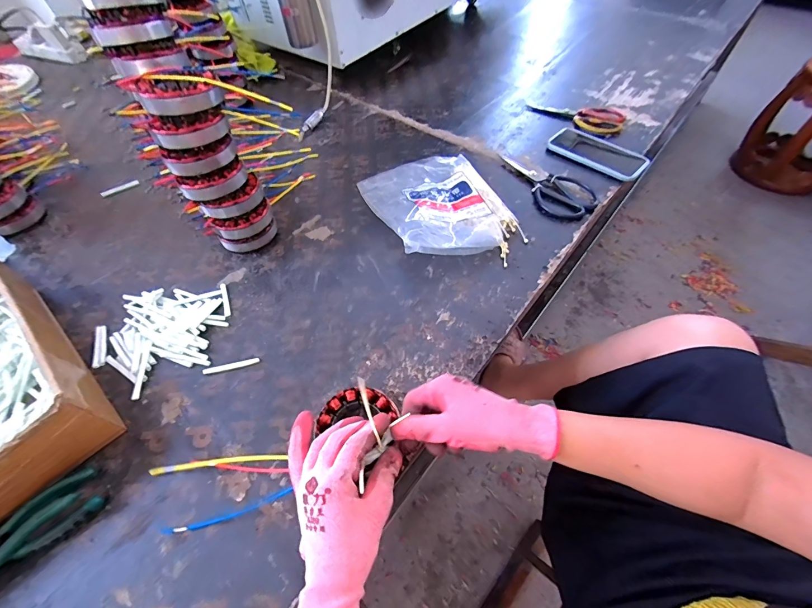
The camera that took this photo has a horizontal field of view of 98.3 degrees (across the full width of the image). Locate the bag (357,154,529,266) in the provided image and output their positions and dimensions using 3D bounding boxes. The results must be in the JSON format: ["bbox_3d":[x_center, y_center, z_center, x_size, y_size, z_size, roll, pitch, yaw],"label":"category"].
[{"bbox_3d":[0.052,-0.173,0.566,0.206,0.059,0.254,-15,56,-9],"label":"bag"}]

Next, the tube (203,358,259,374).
[{"bbox_3d":[-0.216,0.077,0.434,0.066,0.004,0.008,-11,56,-6],"label":"tube"}]

